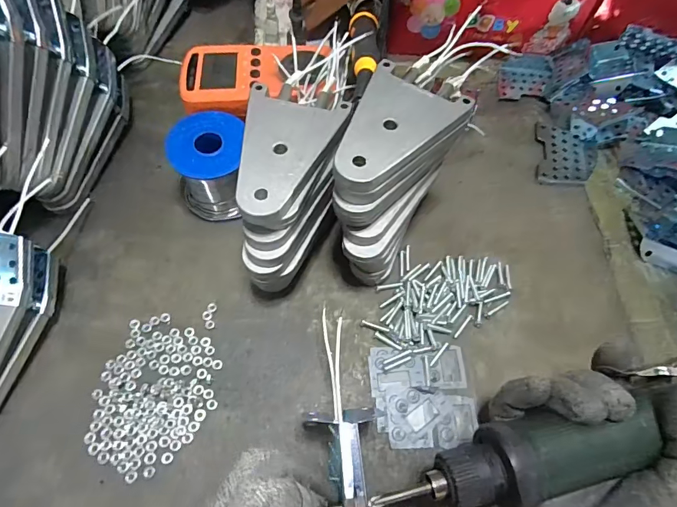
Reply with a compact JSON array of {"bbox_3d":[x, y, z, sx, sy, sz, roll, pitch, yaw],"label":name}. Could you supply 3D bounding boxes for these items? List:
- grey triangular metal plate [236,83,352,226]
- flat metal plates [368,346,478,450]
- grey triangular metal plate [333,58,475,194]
[{"bbox_3d":[-0.037,-0.063,0.260,0.064,0.008,0.100,15,64,4],"label":"grey triangular metal plate"},{"bbox_3d":[0.059,0.099,0.291,0.069,0.004,0.067,0,63,-3],"label":"flat metal plates"},{"bbox_3d":[0.033,-0.076,0.258,0.066,0.010,0.100,30,66,11],"label":"grey triangular metal plate"}]

